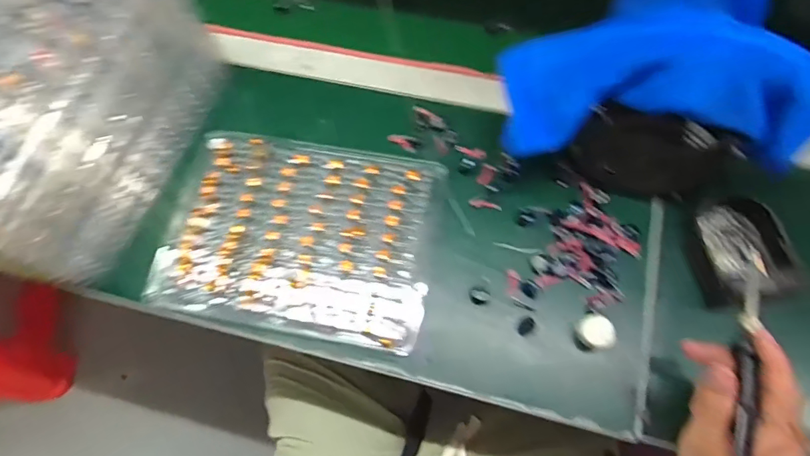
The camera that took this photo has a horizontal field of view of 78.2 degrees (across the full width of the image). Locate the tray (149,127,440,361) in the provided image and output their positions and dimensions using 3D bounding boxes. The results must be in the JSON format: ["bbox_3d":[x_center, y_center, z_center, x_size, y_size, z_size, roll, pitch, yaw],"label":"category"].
[{"bbox_3d":[-0.104,0.004,0.499,0.258,0.009,0.201,10,72,6],"label":"tray"}]

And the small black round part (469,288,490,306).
[{"bbox_3d":[0.070,0.065,0.470,0.018,0.004,0.015,26,71,13],"label":"small black round part"}]

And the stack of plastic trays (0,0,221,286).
[{"bbox_3d":[-0.370,-0.135,0.487,0.237,0.153,0.289,21,74,9],"label":"stack of plastic trays"}]

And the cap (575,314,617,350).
[{"bbox_3d":[0.171,0.094,0.444,0.029,0.033,0.032,-34,70,-11],"label":"cap"}]

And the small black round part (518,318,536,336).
[{"bbox_3d":[0.112,0.090,0.458,0.018,0.012,0.012,-38,71,-12],"label":"small black round part"}]

